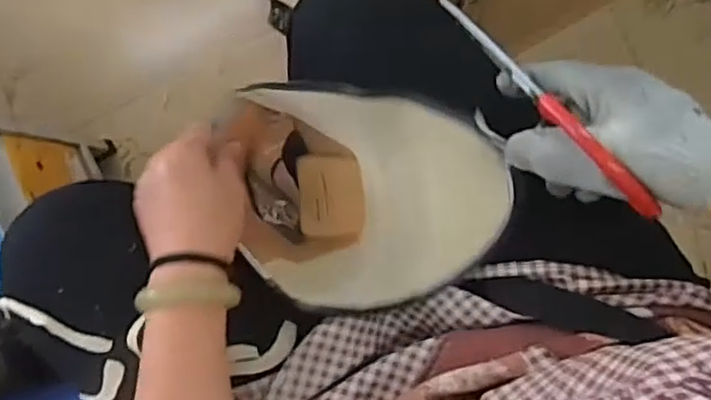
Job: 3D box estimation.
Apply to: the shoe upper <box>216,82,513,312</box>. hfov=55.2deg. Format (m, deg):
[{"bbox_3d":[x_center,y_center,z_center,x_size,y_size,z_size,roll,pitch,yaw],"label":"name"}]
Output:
[{"bbox_3d":[0.006,0.001,0.508,0.199,0.075,0.151,4,90,6],"label":"shoe upper"}]

